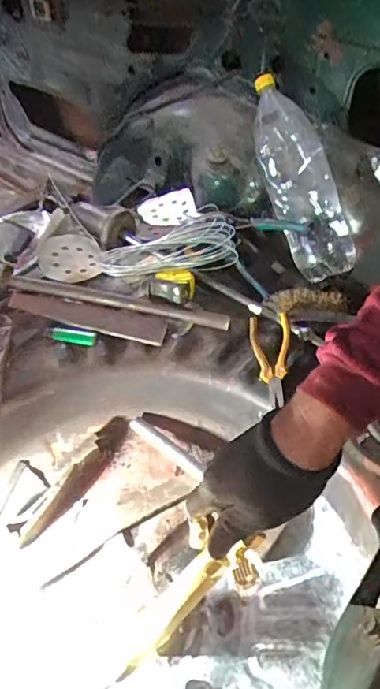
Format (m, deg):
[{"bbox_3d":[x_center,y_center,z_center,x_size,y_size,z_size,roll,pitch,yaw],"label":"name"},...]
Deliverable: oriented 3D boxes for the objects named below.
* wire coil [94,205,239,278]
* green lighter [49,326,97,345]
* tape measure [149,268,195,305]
[{"bbox_3d":[-0.040,-0.163,0.846,0.221,0.058,0.122,-9,52,-11],"label":"wire coil"},{"bbox_3d":[-0.179,-0.015,0.776,0.076,0.014,0.022,13,51,6],"label":"green lighter"},{"bbox_3d":[-0.029,-0.094,0.810,0.073,0.035,0.061,4,51,0],"label":"tape measure"}]

